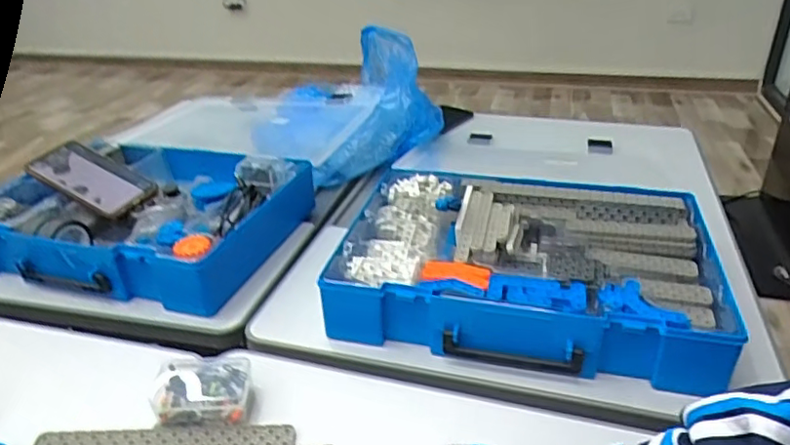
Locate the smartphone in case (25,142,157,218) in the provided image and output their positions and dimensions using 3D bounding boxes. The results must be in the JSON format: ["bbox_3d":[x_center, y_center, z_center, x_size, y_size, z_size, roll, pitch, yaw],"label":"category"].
[{"bbox_3d":[-0.379,-0.056,0.740,0.157,0.011,0.068,25,44,16],"label":"smartphone in case"}]

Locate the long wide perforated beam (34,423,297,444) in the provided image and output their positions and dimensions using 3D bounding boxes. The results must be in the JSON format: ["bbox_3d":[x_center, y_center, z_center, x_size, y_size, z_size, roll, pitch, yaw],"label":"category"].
[{"bbox_3d":[-0.179,0.171,0.464,0.199,0.008,0.028,-3,30,-1],"label":"long wide perforated beam"}]

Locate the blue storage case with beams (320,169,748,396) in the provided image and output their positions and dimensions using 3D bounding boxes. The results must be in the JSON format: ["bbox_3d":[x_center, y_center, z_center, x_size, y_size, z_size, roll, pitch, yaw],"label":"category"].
[{"bbox_3d":[0.132,0.040,0.615,0.361,0.068,0.260,6,31,14],"label":"blue storage case with beams"}]

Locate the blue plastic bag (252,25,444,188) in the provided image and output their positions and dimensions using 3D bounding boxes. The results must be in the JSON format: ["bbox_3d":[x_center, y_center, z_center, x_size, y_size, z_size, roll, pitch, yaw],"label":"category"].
[{"bbox_3d":[-0.084,-0.202,0.980,0.304,0.136,0.315,-13,31,-18],"label":"blue plastic bag"}]

